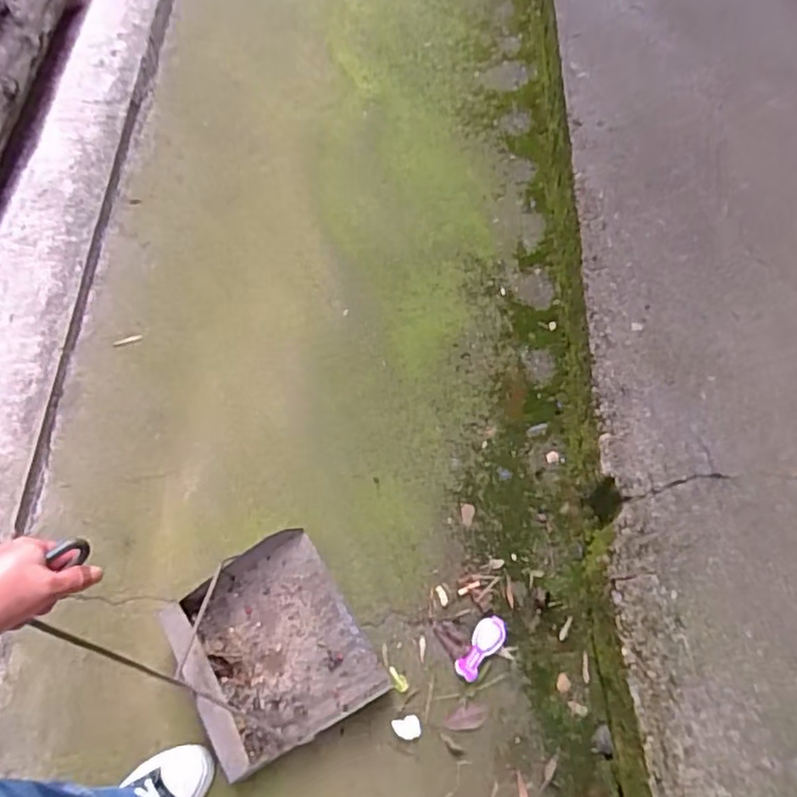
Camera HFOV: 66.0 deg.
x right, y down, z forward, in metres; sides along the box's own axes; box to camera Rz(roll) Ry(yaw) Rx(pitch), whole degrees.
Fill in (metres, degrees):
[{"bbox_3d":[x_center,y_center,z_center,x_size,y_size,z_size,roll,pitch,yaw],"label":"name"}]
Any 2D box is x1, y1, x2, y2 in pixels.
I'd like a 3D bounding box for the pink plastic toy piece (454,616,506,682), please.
[{"bbox_3d":[0.136,0.409,1.010,0.048,0.016,0.111,34,67,22],"label":"pink plastic toy piece"}]

